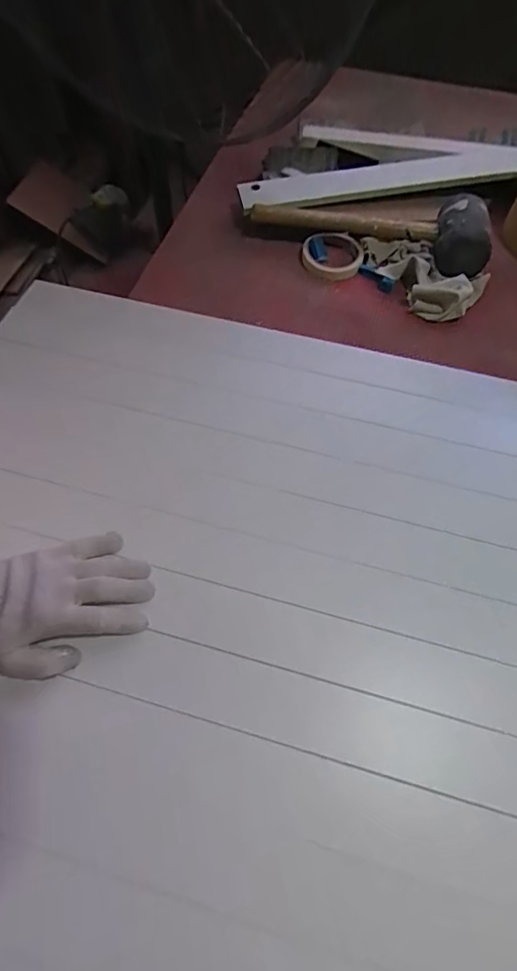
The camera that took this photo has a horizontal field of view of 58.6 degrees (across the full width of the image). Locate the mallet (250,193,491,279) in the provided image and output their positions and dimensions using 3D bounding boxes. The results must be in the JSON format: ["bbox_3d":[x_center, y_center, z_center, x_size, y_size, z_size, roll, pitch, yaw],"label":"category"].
[{"bbox_3d":[0.165,-0.396,0.694,0.349,0.093,0.107,14,63,6],"label":"mallet"}]

